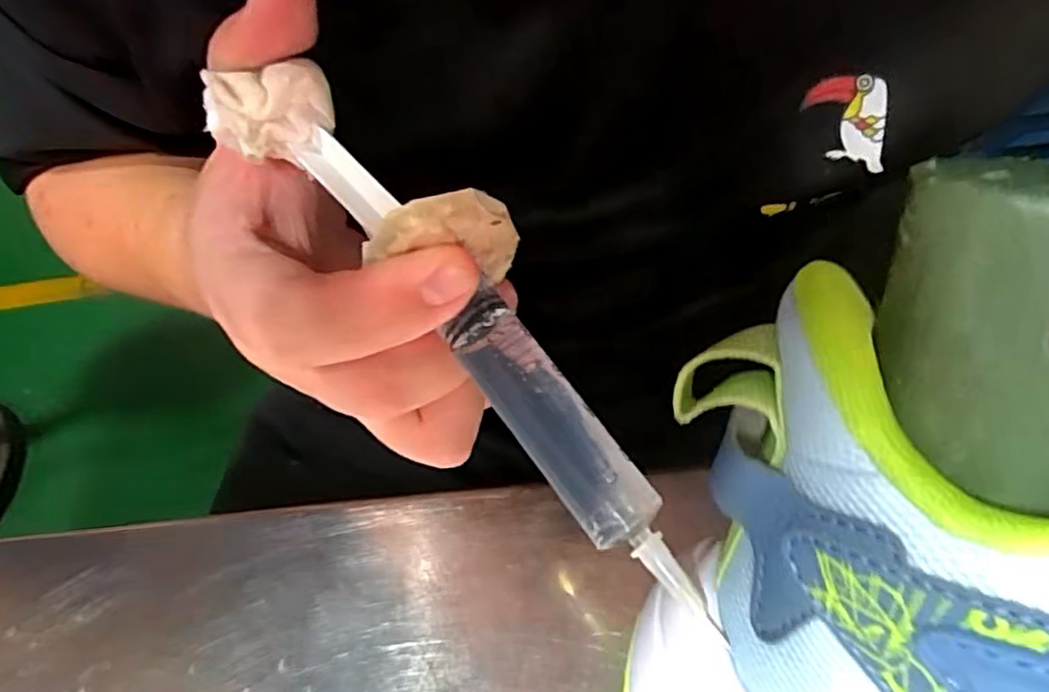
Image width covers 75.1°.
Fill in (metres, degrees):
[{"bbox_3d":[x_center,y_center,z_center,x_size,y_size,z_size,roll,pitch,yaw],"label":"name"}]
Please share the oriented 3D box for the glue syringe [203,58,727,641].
[{"bbox_3d":[-0.012,-0.010,0.148,0.026,0.032,0.155,-38,81,-22],"label":"glue syringe"}]

